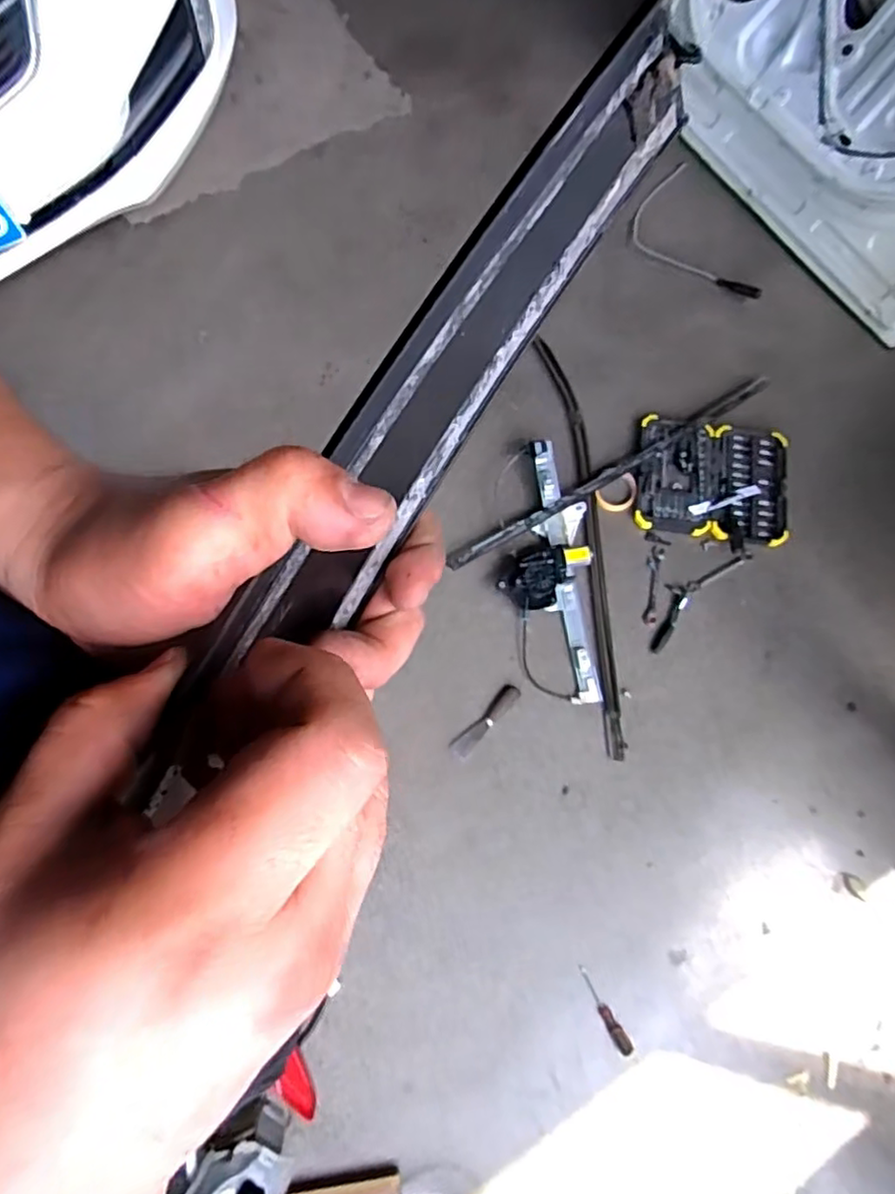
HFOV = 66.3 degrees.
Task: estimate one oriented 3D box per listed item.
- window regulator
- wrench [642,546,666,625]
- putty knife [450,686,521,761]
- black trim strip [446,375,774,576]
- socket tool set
[{"bbox_3d":[0.191,-0.057,1.373,0.193,0.083,0.533,-1,74,-2],"label":"window regulator"},{"bbox_3d":[0.419,-0.025,1.396,0.032,0.009,0.166,13,74,0],"label":"wrench"},{"bbox_3d":[0.074,0.235,1.297,0.035,0.022,0.167,43,77,8],"label":"putty knife"},{"bbox_3d":[0.351,-0.269,1.436,0.822,0.016,0.036,-30,79,-11],"label":"black trim strip"},{"bbox_3d":[0.561,-0.246,1.446,0.313,0.044,0.274,8,74,-2],"label":"socket tool set"}]

